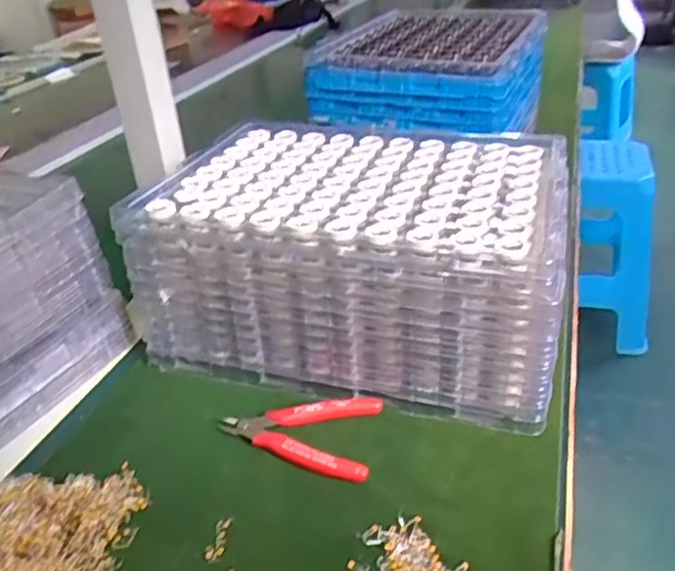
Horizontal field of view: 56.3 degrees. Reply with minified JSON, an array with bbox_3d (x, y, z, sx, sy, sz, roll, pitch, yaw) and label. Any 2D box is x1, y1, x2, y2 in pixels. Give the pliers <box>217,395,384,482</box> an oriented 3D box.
[{"bbox_3d":[-0.030,0.113,0.494,0.120,0.014,0.078,4,32,13],"label":"pliers"}]

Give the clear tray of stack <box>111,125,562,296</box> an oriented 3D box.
[{"bbox_3d":[0.016,-0.090,0.563,0.351,0.023,0.250,6,32,17],"label":"clear tray of stack"}]

